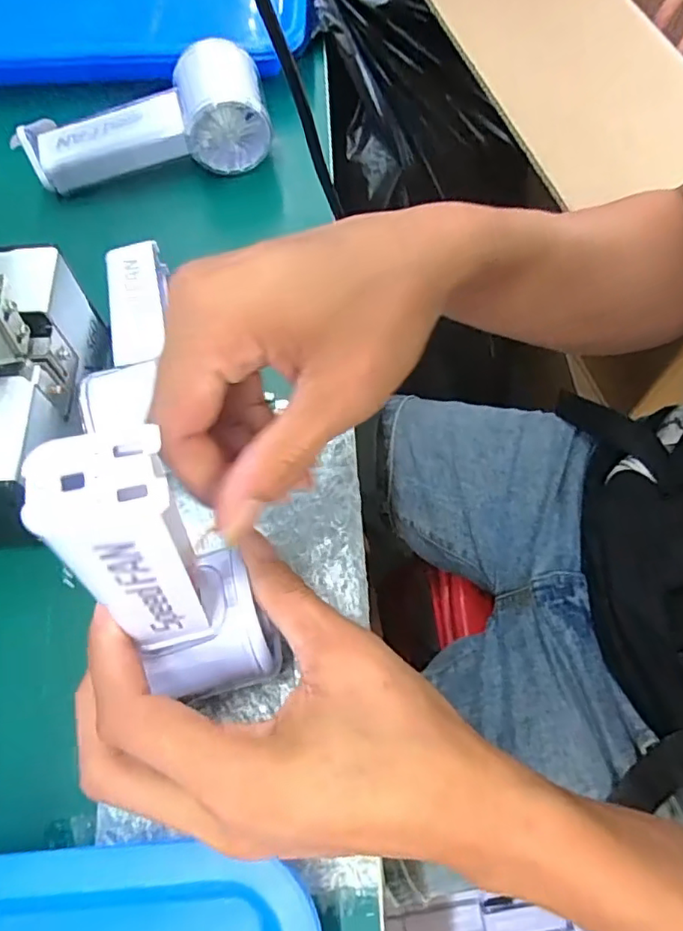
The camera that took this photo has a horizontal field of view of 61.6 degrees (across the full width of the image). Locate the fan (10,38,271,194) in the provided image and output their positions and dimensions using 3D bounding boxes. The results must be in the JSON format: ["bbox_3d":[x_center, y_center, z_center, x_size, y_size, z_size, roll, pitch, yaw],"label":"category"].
[{"bbox_3d":[-0.130,-0.222,0.376,0.155,0.048,0.065,-20,67,-7],"label":"fan"}]

